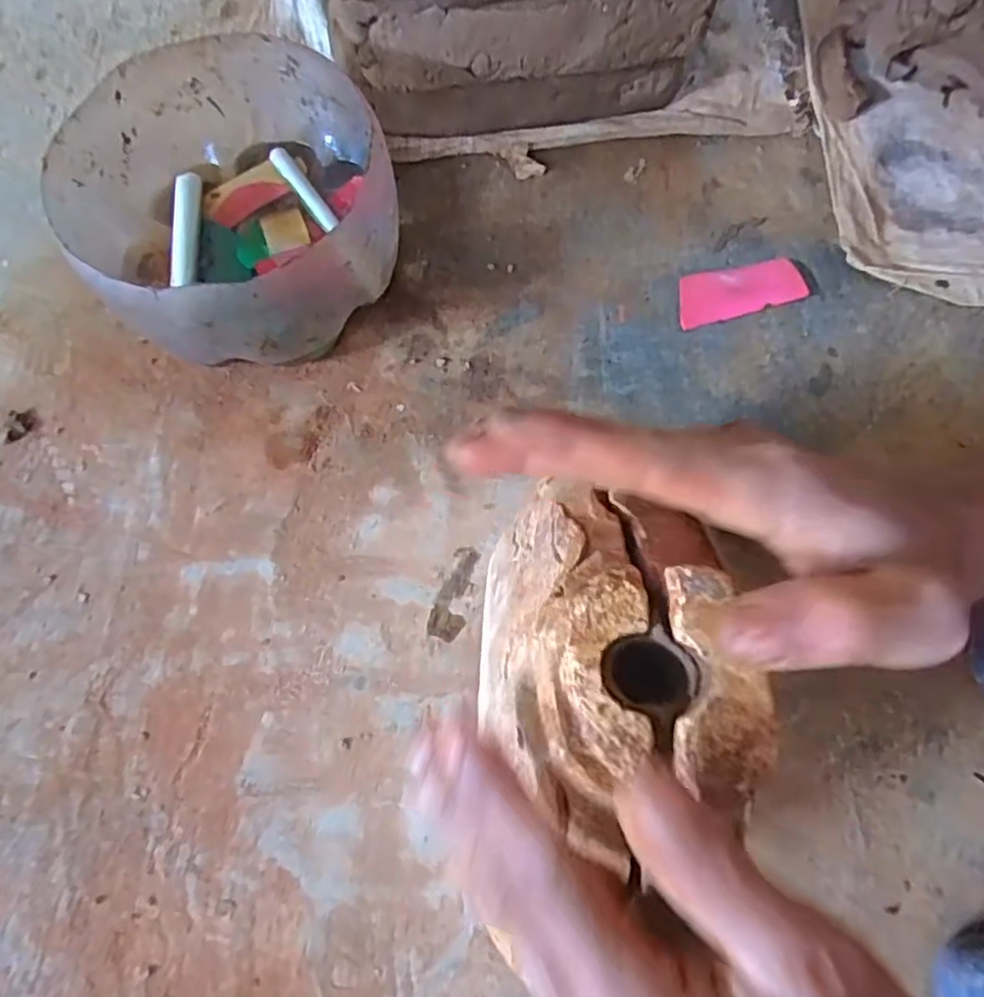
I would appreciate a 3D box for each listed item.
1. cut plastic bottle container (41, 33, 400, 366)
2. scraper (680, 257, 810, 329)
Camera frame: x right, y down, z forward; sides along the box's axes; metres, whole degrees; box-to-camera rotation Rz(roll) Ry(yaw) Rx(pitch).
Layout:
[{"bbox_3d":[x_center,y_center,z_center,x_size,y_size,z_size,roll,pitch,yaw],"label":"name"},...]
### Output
[{"bbox_3d":[-0.192,-0.225,0.509,0.230,0.128,0.244,0,70,1],"label":"cut plastic bottle container"},{"bbox_3d":[0.210,-0.177,0.537,0.110,0.009,0.045,-13,70,-3],"label":"scraper"}]

